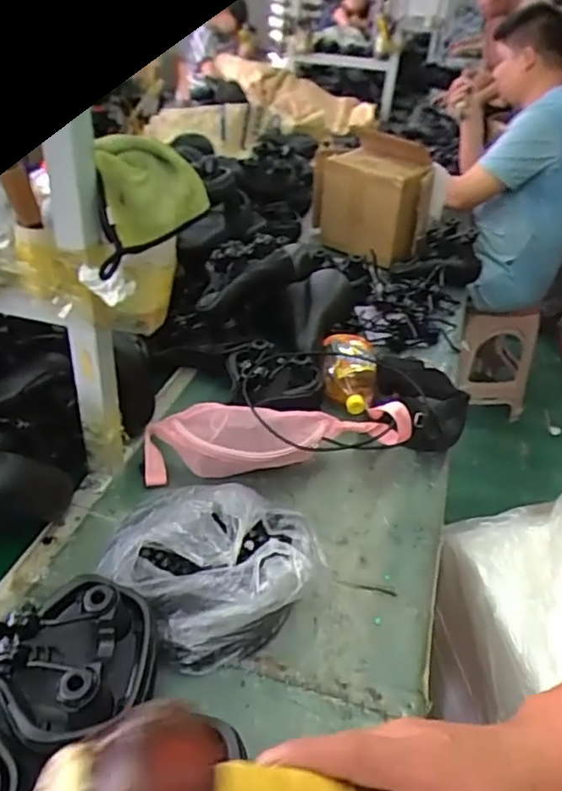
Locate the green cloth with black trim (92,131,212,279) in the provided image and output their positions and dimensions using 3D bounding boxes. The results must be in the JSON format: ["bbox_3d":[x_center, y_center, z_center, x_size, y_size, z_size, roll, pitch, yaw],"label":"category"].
[{"bbox_3d":[-0.166,-0.256,0.792,0.137,0.119,0.162,-4,36,-13],"label":"green cloth with black trim"}]

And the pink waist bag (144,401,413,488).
[{"bbox_3d":[-0.005,0.078,0.981,0.415,0.108,0.101,-1,36,-9],"label":"pink waist bag"}]

